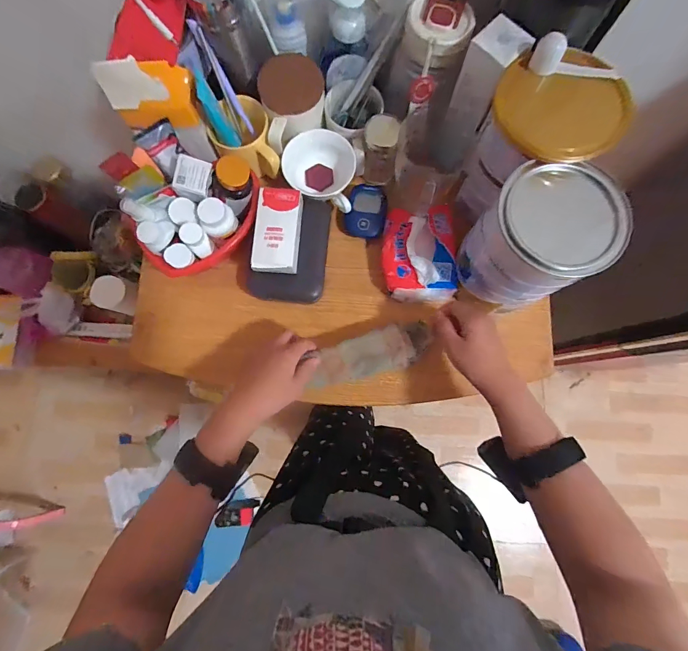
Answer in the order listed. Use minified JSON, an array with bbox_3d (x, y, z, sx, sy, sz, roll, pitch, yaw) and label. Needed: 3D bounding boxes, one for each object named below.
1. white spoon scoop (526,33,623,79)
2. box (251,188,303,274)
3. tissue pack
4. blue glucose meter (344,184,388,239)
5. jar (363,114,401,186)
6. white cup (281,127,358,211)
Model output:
[{"bbox_3d":[0.232,-0.264,0.361,0.082,0.026,0.023,13,80,3],"label":"white spoon scoop"},{"bbox_3d":[-0.087,-0.123,0.478,0.056,0.030,0.110,3,80,1],"label":"box"},{"bbox_3d":[0.104,-0.103,0.496,0.095,0.034,0.132,0,80,1],"label":"tissue pack"},{"bbox_3d":[0.035,-0.168,0.535,0.057,0.022,0.073,15,80,3],"label":"blue glucose meter"},{"bbox_3d":[0.053,-0.245,0.519,0.044,0.088,0.049,2,80,1],"label":"jar"},{"bbox_3d":[-0.036,-0.219,0.525,0.102,0.051,0.108,0,80,1],"label":"white cup"}]

